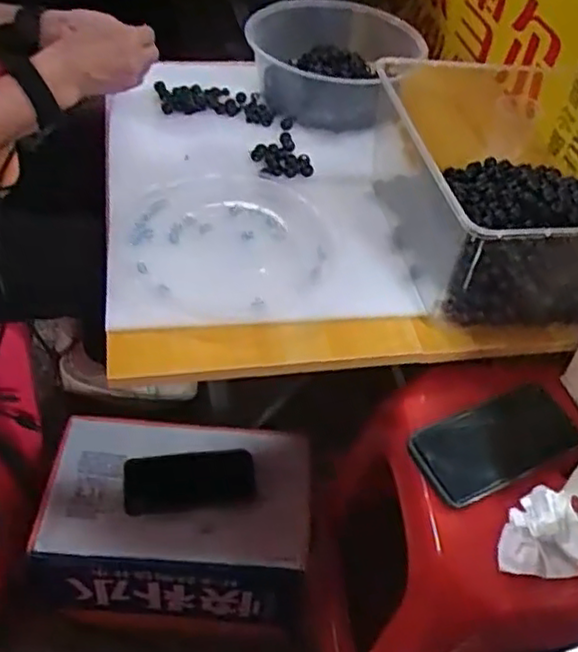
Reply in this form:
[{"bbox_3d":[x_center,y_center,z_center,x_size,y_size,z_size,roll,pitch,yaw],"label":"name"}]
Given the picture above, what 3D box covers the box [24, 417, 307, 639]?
[{"bbox_3d":[-0.151,0.266,0.926,0.334,0.176,0.212,5,47,-2],"label":"box"}]

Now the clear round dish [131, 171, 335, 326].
[{"bbox_3d":[-0.060,-0.098,0.732,0.200,0.028,0.213,3,47,-3],"label":"clear round dish"}]

